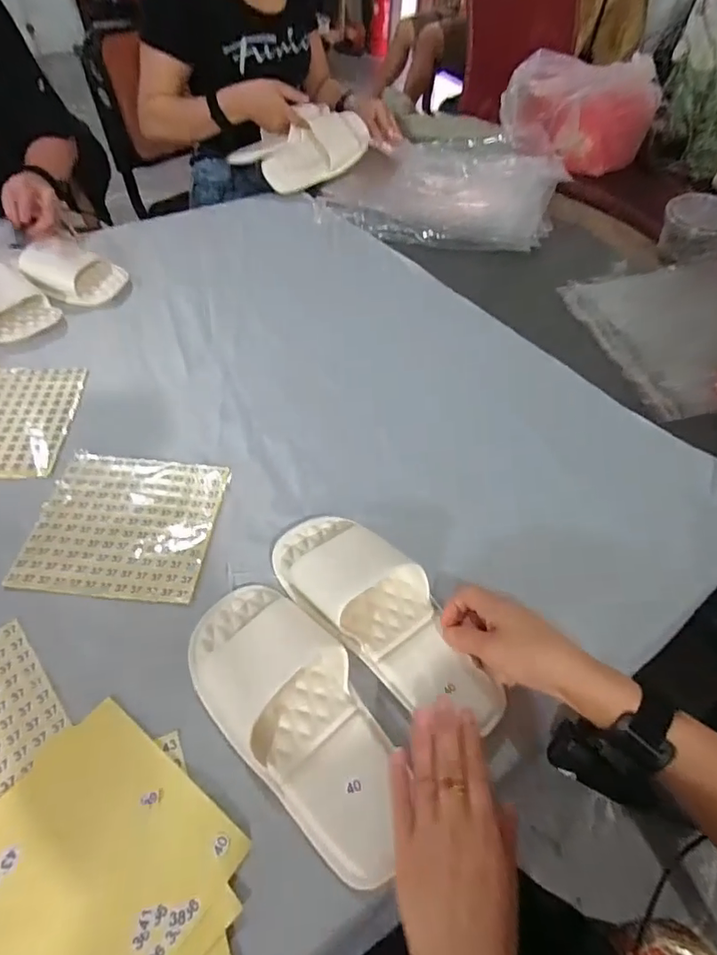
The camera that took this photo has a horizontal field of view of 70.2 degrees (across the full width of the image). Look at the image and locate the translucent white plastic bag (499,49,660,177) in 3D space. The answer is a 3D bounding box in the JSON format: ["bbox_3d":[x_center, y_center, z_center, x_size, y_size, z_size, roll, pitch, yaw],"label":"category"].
[{"bbox_3d":[0.485,-0.810,1.130,0.327,0.154,0.256,13,52,6],"label":"translucent white plastic bag"}]

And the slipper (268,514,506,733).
[{"bbox_3d":[0.022,0.110,0.437,0.096,0.050,0.237,-36,64,-26],"label":"slipper"}]

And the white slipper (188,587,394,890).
[{"bbox_3d":[-0.048,0.178,0.389,0.102,0.042,0.232,-29,62,-22],"label":"white slipper"}]

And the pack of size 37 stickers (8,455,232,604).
[{"bbox_3d":[-0.228,0.043,0.503,0.167,0.004,0.155,4,52,2],"label":"pack of size 37 stickers"}]

